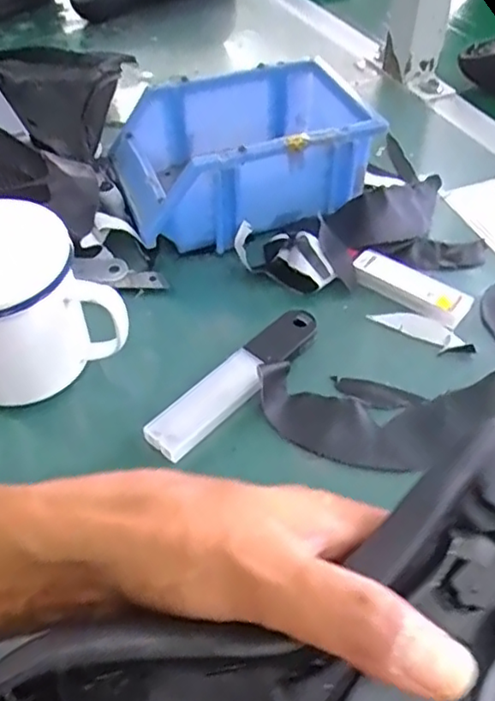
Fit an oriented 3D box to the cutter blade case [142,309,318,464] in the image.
[{"bbox_3d":[-0.005,0.017,0.371,0.029,0.011,0.129,33,55,26],"label":"cutter blade case"}]

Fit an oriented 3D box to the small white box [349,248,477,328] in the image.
[{"bbox_3d":[0.106,-0.041,0.416,0.078,0.012,0.026,30,54,24],"label":"small white box"}]

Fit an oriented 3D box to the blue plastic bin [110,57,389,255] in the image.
[{"bbox_3d":[-0.005,-0.147,0.472,0.178,0.070,0.125,-15,49,-14],"label":"blue plastic bin"}]

